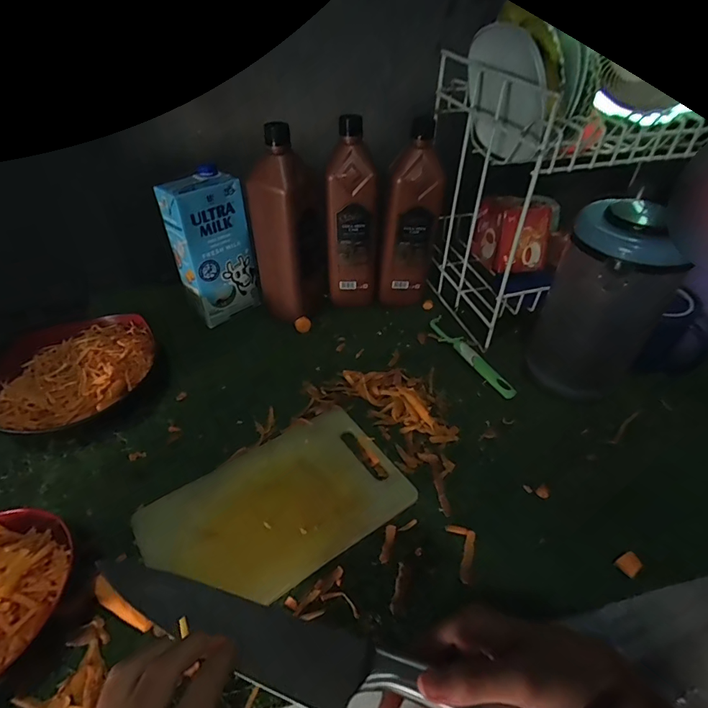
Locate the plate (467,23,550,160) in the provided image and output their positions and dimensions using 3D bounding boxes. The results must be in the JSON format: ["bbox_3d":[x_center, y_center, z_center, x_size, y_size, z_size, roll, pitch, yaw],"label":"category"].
[{"bbox_3d":[0.179,-0.305,0.517,0.032,0.129,0.152,-8,43,-10],"label":"plate"}]

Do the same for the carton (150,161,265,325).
[{"bbox_3d":[-0.200,-0.150,0.622,0.068,0.188,0.101,34,51,30],"label":"carton"}]

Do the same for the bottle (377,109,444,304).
[{"bbox_3d":[0.083,-0.197,0.646,0.082,0.256,0.089,6,42,4],"label":"bottle"}]

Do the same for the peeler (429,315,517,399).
[{"bbox_3d":[0.159,-0.001,0.614,0.026,0.014,0.181,-16,45,-18],"label":"peeler"}]

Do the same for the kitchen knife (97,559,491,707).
[{"bbox_3d":[-0.022,0.187,0.264,0.307,0.012,0.043,14,44,11],"label":"kitchen knife"}]

